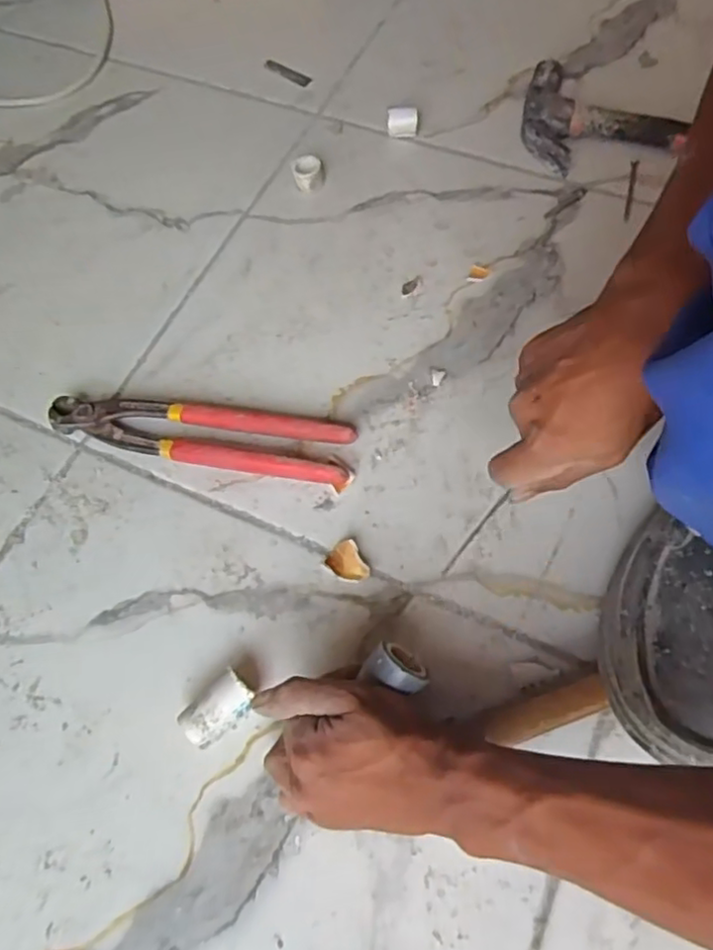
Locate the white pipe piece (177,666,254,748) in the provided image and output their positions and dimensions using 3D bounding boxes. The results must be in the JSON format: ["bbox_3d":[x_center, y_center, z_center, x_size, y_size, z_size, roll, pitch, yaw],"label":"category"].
[{"bbox_3d":[-0.082,0.140,0.392,0.043,0.028,0.026,-39,69,-14],"label":"white pipe piece"}]

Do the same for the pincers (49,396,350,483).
[{"bbox_3d":[-0.113,-0.030,0.478,0.218,0.021,0.049,7,66,6],"label":"pincers"}]

